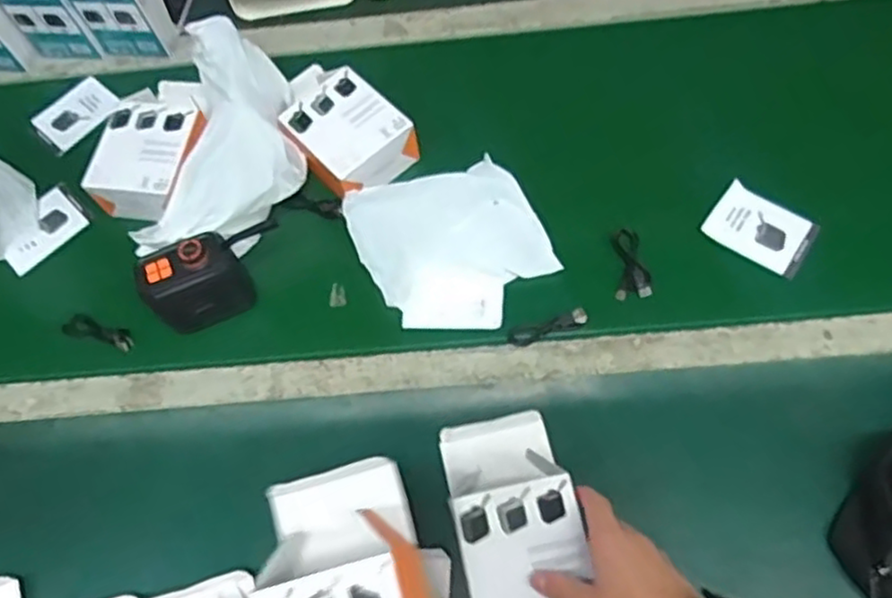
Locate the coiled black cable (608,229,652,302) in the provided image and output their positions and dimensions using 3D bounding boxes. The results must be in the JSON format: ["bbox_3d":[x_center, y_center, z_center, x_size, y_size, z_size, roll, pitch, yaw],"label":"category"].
[{"bbox_3d":[0.185,-0.037,0.708,0.034,0.007,0.076,-1,68,2],"label":"coiled black cable"}]

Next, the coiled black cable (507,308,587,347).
[{"bbox_3d":[0.099,0.027,0.684,0.077,0.011,0.020,-16,68,-4],"label":"coiled black cable"}]

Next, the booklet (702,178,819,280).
[{"bbox_3d":[0.320,-0.071,0.717,0.096,0.014,0.067,34,73,15],"label":"booklet"}]

